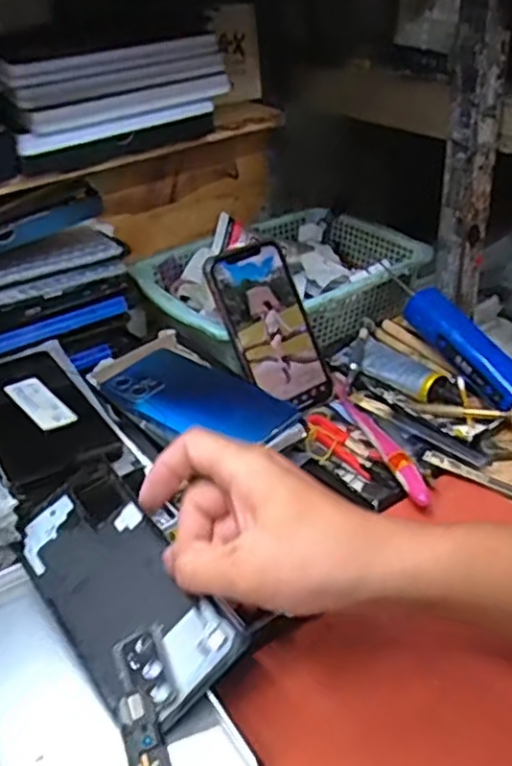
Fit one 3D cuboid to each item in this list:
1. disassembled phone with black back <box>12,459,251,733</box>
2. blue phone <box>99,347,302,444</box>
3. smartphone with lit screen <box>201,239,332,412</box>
[{"bbox_3d":[-0.076,0.110,0.372,0.071,0.007,0.152,-42,52,-10],"label":"disassembled phone with black back"},{"bbox_3d":[-0.046,0.011,0.553,0.160,0.011,0.079,20,41,31],"label":"blue phone"},{"bbox_3d":[0.014,-0.046,0.593,0.074,0.149,0.012,-25,6,-23],"label":"smartphone with lit screen"}]

